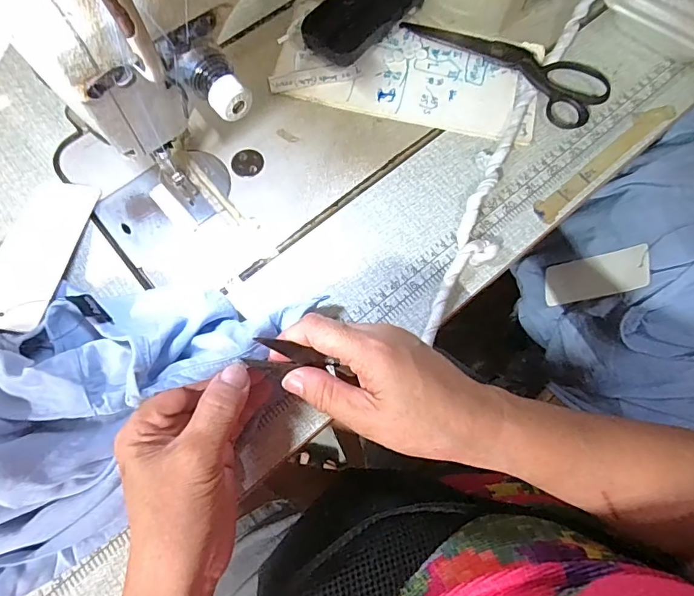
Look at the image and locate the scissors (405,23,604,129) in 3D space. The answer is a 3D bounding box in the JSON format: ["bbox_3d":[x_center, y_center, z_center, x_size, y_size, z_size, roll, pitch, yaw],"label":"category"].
[{"bbox_3d":[0.132,-0.202,0.391,0.170,0.013,0.057,37,76,9],"label":"scissors"}]

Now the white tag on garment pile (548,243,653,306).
[{"bbox_3d":[0.274,-0.024,0.525,0.005,0.118,0.048,13,74,-28],"label":"white tag on garment pile"}]

